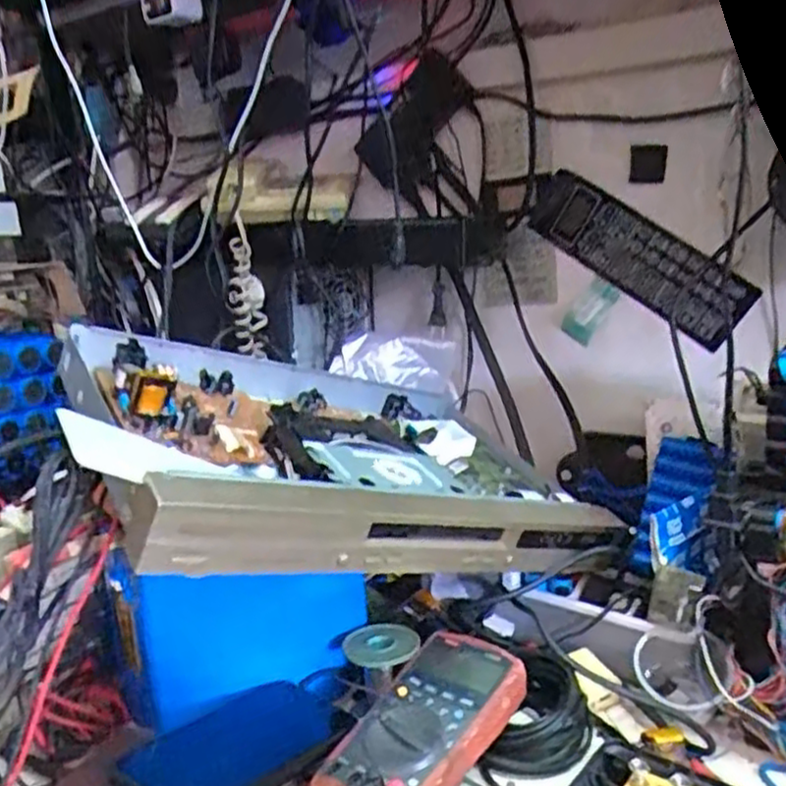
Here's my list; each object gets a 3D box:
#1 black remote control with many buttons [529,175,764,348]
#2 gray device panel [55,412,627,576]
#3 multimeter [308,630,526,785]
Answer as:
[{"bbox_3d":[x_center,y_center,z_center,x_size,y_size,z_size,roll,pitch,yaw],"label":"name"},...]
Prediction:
[{"bbox_3d":[0.244,-0.135,0.740,0.228,0.070,0.022,40,29,20],"label":"black remote control with many buttons"},{"bbox_3d":[0.012,0.093,0.522,0.411,0.070,0.060,12,1,-35],"label":"gray device panel"},{"bbox_3d":[0.018,0.240,0.514,0.084,0.048,0.183,6,28,36],"label":"multimeter"}]

